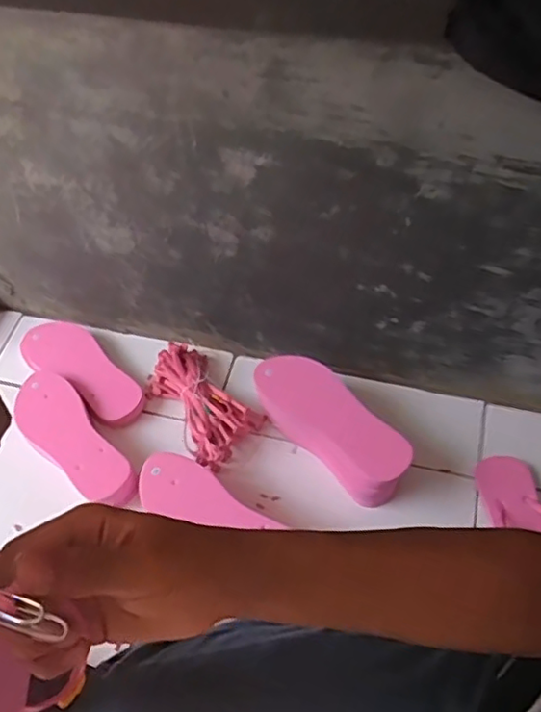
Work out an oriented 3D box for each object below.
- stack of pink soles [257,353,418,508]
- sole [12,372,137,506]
[{"bbox_3d":[0.086,0.102,0.886,0.097,0.107,0.256,-37,60,-22],"label":"stack of pink soles"},{"bbox_3d":[-0.294,0.124,0.908,0.096,0.028,0.262,-33,58,-19],"label":"sole"}]

